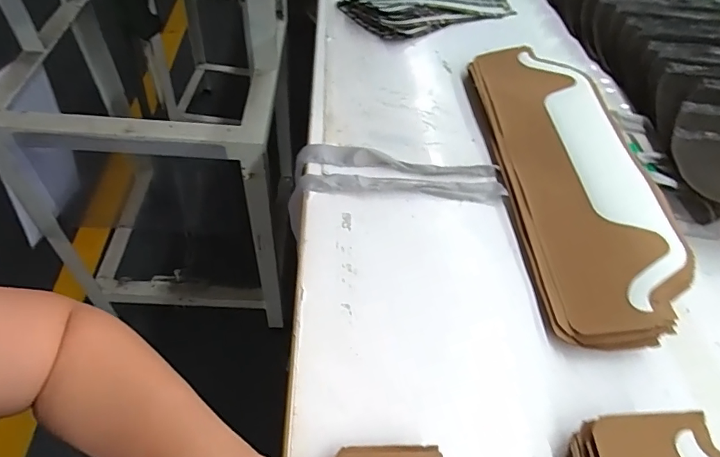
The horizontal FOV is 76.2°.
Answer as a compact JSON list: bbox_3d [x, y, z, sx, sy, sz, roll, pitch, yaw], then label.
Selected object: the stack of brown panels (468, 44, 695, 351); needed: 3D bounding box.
[{"bbox_3d":[0.234,-0.068,0.512,0.146,0.047,0.414,-1,51,-3],"label":"stack of brown panels"}]

